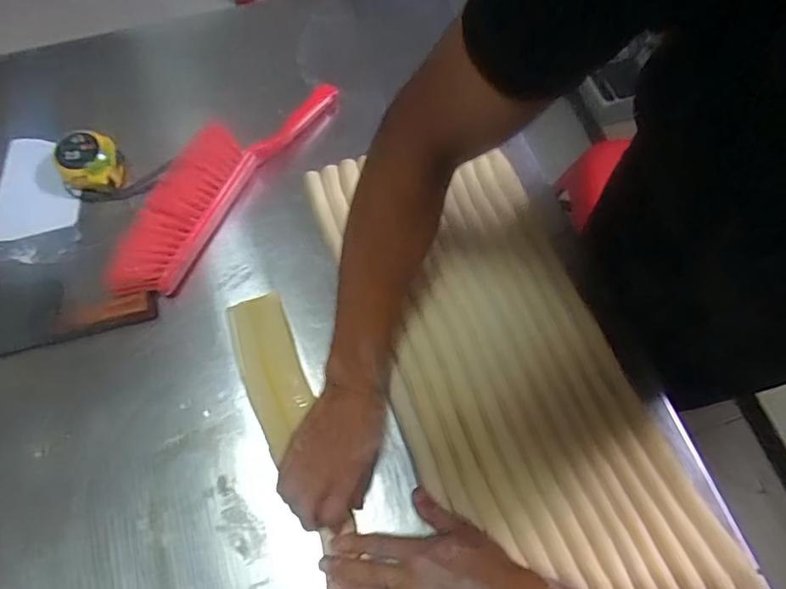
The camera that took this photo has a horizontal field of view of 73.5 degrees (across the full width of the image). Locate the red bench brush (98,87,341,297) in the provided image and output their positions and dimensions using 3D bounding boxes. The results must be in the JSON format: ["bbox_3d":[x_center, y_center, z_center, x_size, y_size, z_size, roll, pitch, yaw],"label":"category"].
[{"bbox_3d":[-0.218,-0.158,0.665,0.098,0.041,0.377,30,70,10],"label":"red bench brush"}]

